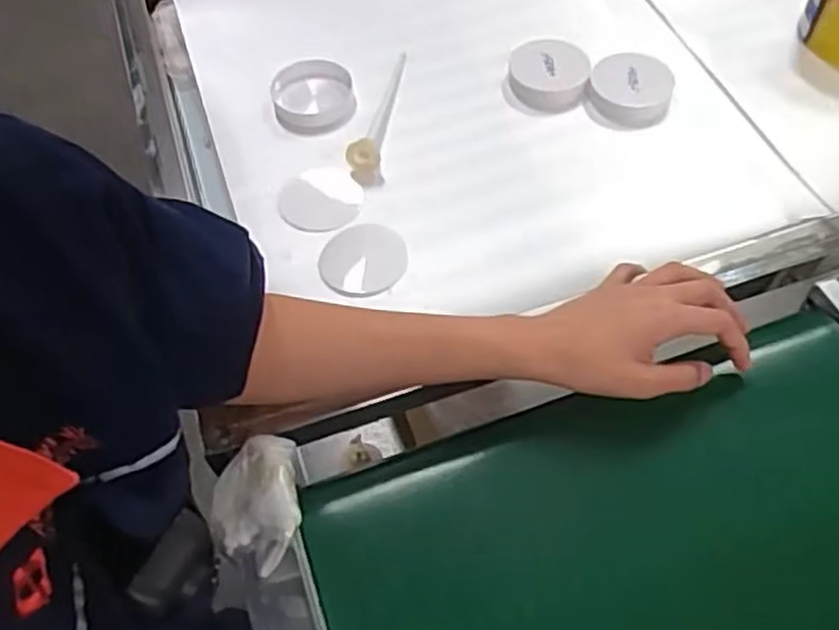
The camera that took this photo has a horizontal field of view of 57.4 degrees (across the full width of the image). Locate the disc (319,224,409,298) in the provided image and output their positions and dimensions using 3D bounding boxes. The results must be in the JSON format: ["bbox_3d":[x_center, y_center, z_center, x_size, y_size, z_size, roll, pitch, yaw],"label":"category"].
[{"bbox_3d":[-0.045,-0.045,0.622,0.068,0.004,0.071,-2,56,3],"label":"disc"}]

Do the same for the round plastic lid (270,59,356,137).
[{"bbox_3d":[-0.101,-0.212,0.734,0.074,0.022,0.088,-1,56,4],"label":"round plastic lid"}]

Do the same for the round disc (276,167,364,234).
[{"bbox_3d":[-0.086,-0.102,0.668,0.071,0.004,0.077,-2,56,3],"label":"round disc"}]

